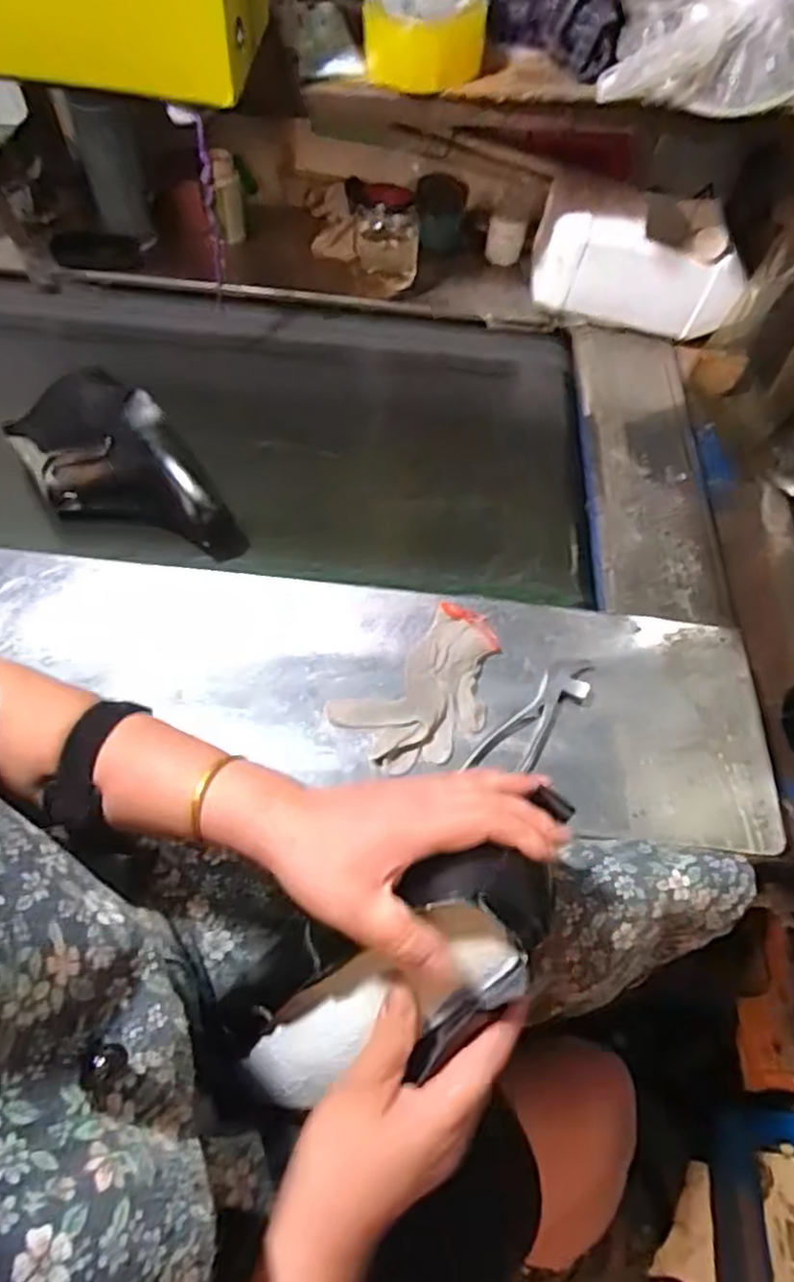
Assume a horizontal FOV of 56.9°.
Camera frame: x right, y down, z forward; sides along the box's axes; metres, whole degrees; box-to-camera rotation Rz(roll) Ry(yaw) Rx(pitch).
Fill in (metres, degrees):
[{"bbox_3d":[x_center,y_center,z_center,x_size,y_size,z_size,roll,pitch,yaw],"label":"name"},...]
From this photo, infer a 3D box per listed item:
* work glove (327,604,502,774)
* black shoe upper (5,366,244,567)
[{"bbox_3d":[0.033,0.044,0.653,0.164,0.015,0.101,-38,69,-23],"label":"work glove"},{"bbox_3d":[-0.286,-0.170,0.747,0.125,0.104,0.260,-37,68,-23],"label":"black shoe upper"}]

